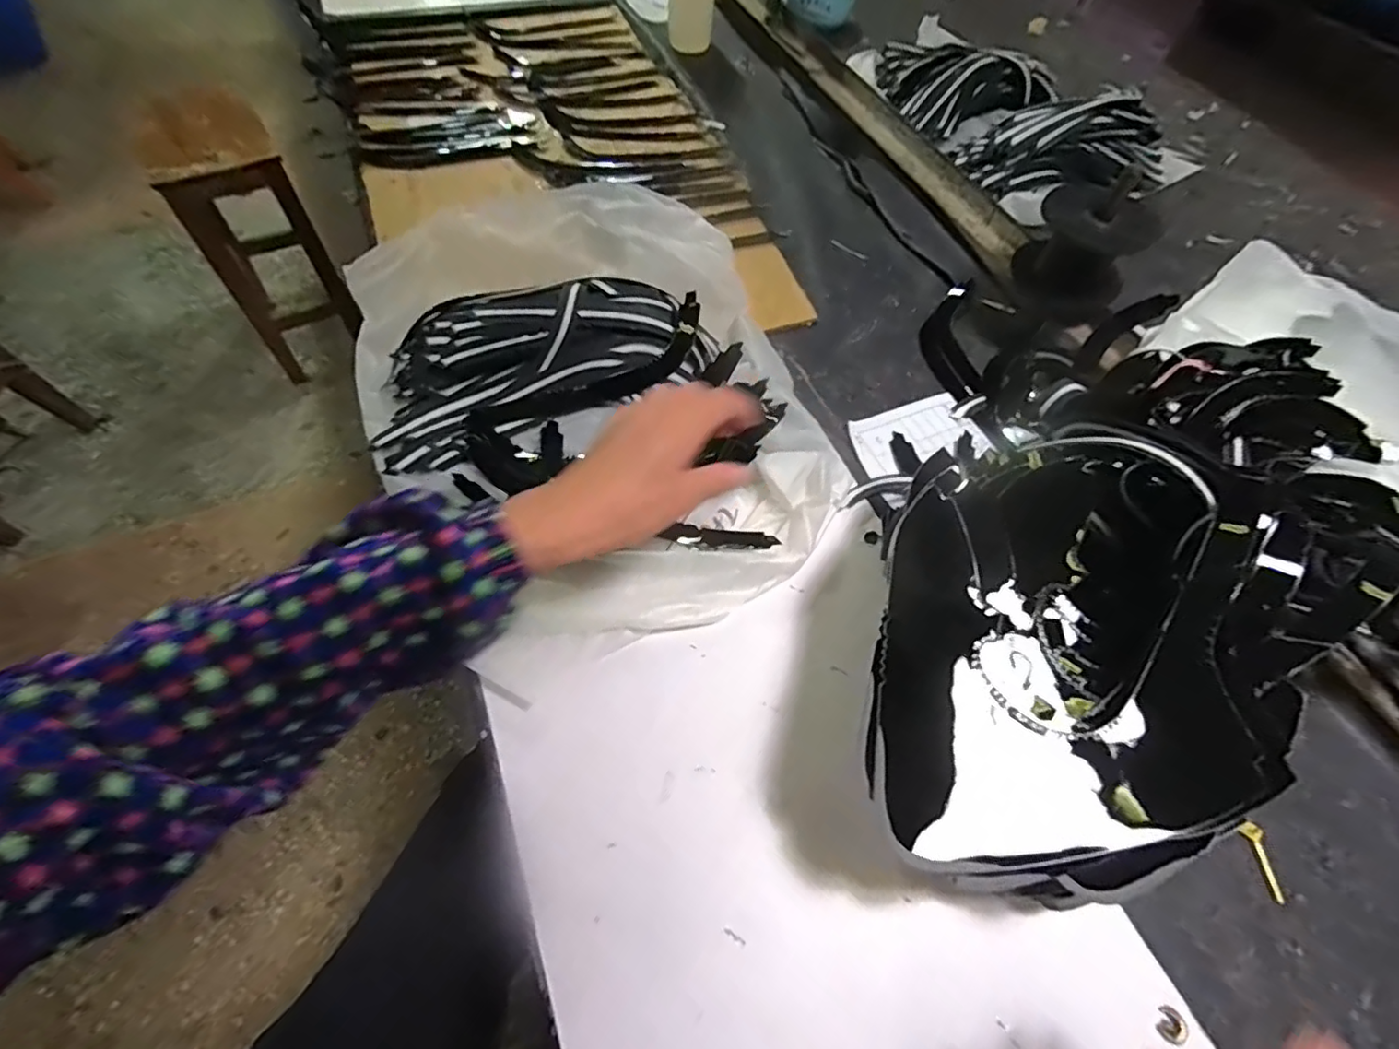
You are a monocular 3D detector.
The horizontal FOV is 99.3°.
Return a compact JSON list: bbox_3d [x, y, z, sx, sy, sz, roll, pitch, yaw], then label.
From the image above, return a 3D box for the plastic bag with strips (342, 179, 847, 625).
[{"bbox_3d":[-0.090,-0.109,0.486,0.346,0.072,0.408,-18,63,-13],"label":"plastic bag with strips"}]

